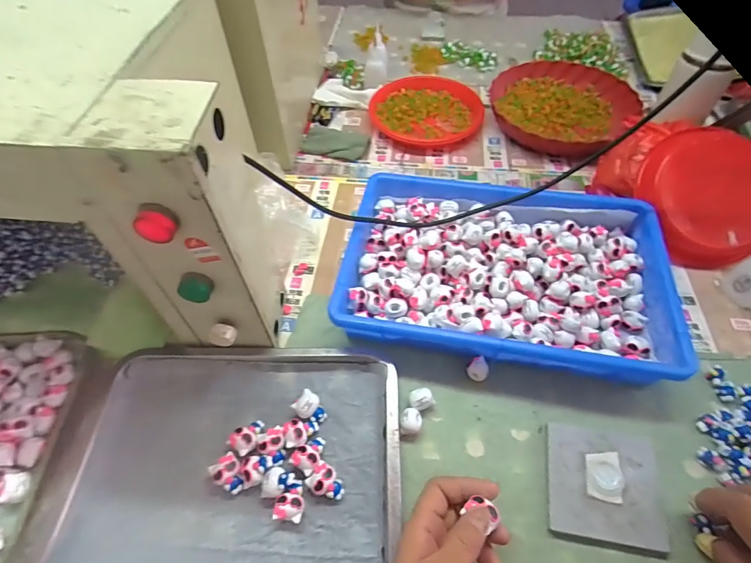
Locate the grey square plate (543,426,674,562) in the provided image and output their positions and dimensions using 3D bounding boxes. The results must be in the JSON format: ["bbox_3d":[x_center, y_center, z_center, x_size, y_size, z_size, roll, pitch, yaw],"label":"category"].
[{"bbox_3d":[0.213,0.187,0.380,0.099,0.014,0.101,6,55,10],"label":"grey square plate"}]

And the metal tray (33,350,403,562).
[{"bbox_3d":[-0.133,0.183,0.388,0.307,0.023,0.257,3,56,0],"label":"metal tray"}]

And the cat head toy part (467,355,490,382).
[{"bbox_3d":[0.113,0.099,0.452,0.022,0.029,0.023,0,54,0],"label":"cat head toy part"}]

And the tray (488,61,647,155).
[{"bbox_3d":[0.322,-0.307,0.717,0.223,0.058,0.220,-37,62,-24],"label":"tray"}]

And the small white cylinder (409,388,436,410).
[{"bbox_3d":[0.049,0.125,0.433,0.026,0.020,0.022,-3,54,-2],"label":"small white cylinder"}]

